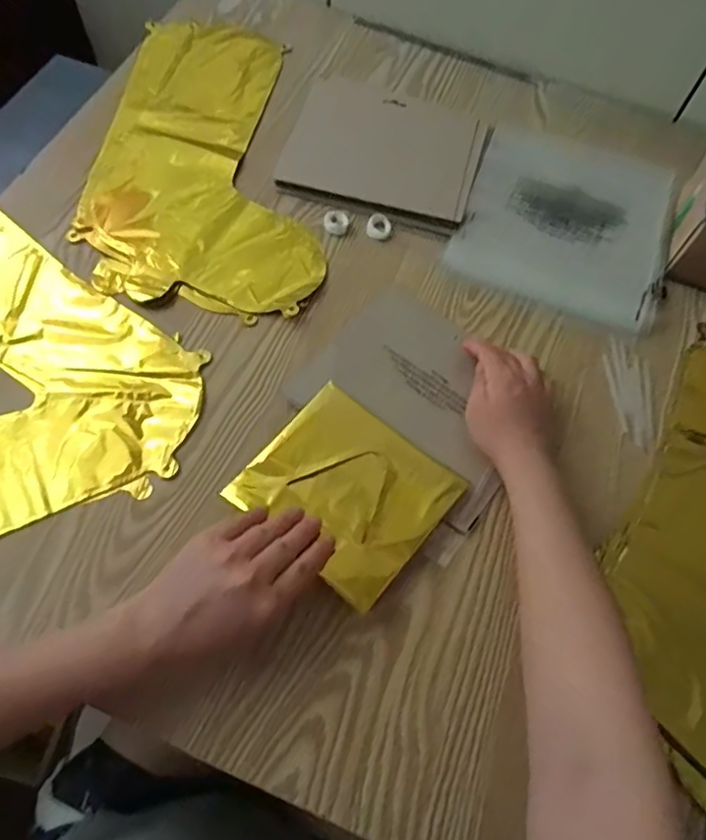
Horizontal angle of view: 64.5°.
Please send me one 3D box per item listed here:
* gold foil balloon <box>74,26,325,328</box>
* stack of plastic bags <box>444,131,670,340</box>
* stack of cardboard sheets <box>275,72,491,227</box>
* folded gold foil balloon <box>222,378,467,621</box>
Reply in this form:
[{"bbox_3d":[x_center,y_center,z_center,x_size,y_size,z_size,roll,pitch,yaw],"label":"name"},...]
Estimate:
[{"bbox_3d":[-0.155,-0.290,0.603,0.230,0.010,0.413,1,65,-3],"label":"gold foil balloon"},{"bbox_3d":[0.225,-0.210,0.586,0.206,0.012,0.221,21,65,6],"label":"stack of plastic bags"},{"bbox_3d":[0.037,-0.297,0.614,0.204,0.011,0.168,18,65,5],"label":"stack of cardboard sheets"},{"bbox_3d":[-0.004,0.052,0.437,0.142,0.012,0.130,38,68,13],"label":"folded gold foil balloon"}]

